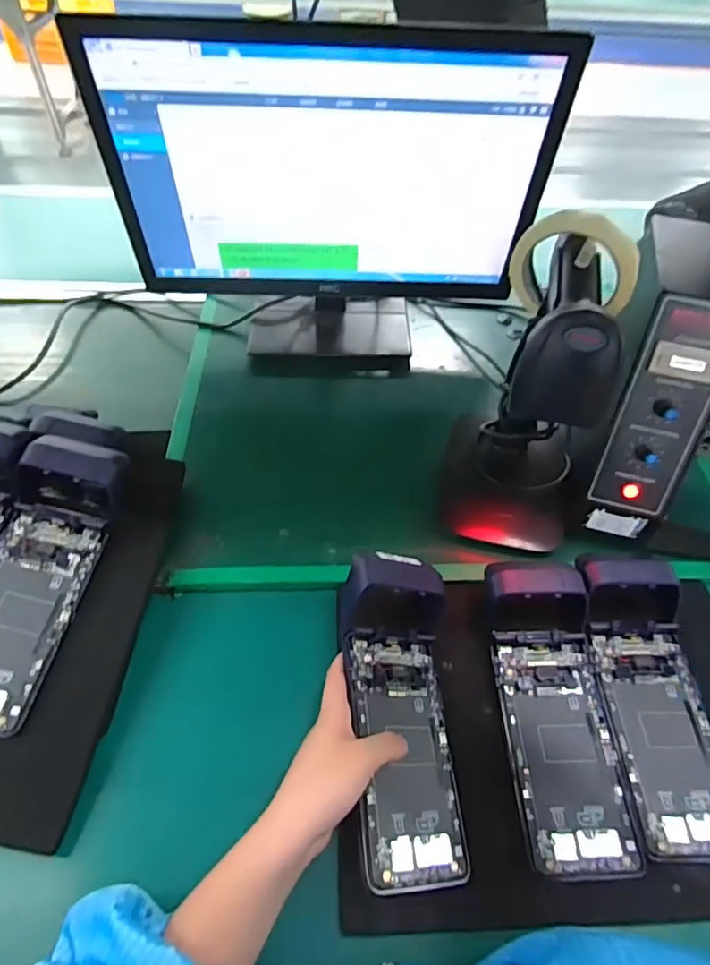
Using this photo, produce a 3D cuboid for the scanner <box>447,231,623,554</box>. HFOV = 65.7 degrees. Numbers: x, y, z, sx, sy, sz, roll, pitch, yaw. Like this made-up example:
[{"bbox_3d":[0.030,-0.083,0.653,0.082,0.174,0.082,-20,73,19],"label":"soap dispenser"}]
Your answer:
[{"bbox_3d":[0.157,-0.063,0.474,0.117,0.234,0.136,13,52,7],"label":"scanner"}]

